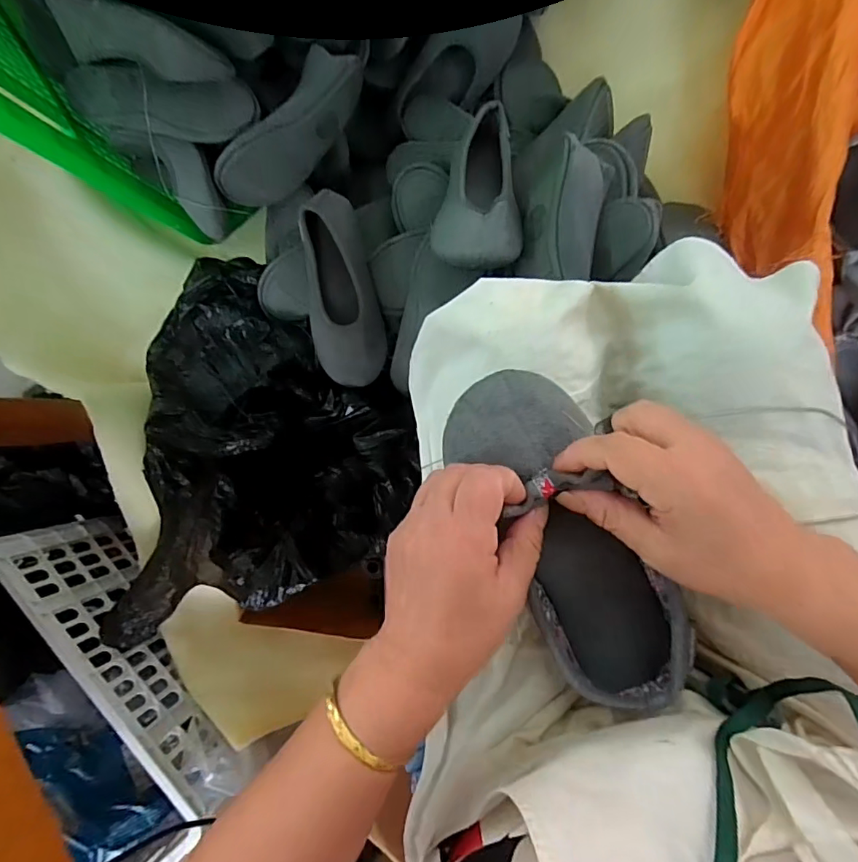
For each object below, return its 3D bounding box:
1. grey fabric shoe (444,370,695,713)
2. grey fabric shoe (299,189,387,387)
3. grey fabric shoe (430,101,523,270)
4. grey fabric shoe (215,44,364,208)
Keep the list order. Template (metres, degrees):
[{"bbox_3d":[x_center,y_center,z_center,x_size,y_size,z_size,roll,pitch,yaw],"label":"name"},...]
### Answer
[{"bbox_3d":[0.088,0.072,0.307,0.084,0.067,0.223,-26,100,9],"label":"grey fabric shoe"},{"bbox_3d":[-0.114,-0.173,0.630,0.089,0.057,0.230,-6,106,10],"label":"grey fabric shoe"},{"bbox_3d":[0.058,-0.263,0.534,0.092,0.048,0.211,3,64,10],"label":"grey fabric shoe"},{"bbox_3d":[-0.176,-0.387,0.641,0.057,0.096,0.233,42,97,7],"label":"grey fabric shoe"}]

